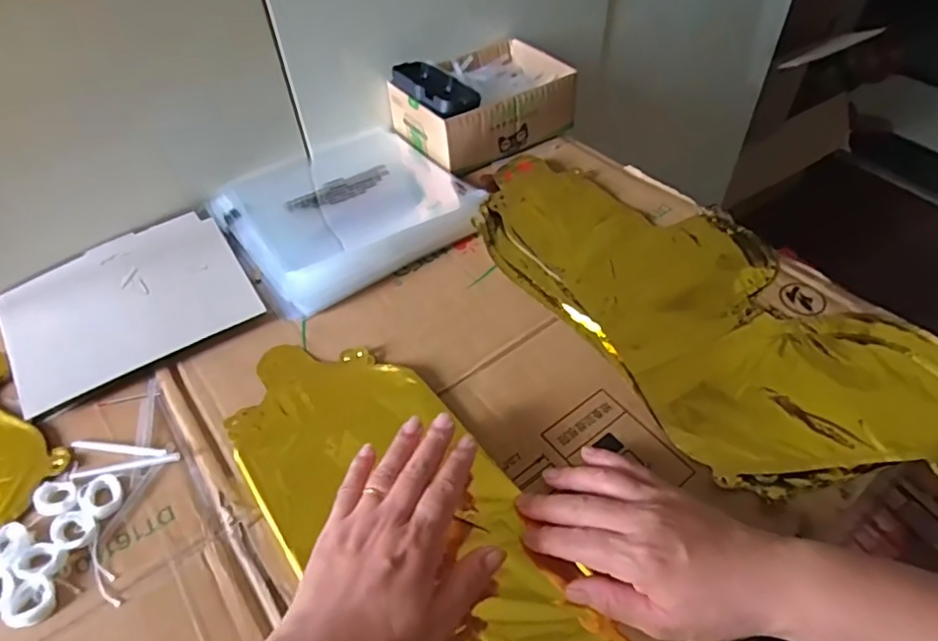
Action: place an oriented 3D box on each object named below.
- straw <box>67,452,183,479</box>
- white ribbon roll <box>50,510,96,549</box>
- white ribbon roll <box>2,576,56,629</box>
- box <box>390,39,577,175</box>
[{"bbox_3d":[-0.247,0.105,0.421,0.073,0.005,0.007,-10,48,-7],"label":"straw"},{"bbox_3d":[-0.262,0.138,0.387,0.029,0.005,0.023,22,52,21],"label":"white ribbon roll"},{"bbox_3d":[-0.270,0.173,0.360,0.027,0.006,0.028,-1,48,1],"label":"white ribbon roll"},{"bbox_3d":[0.017,-0.259,0.684,0.188,0.069,0.143,-29,53,-22],"label":"box"}]

